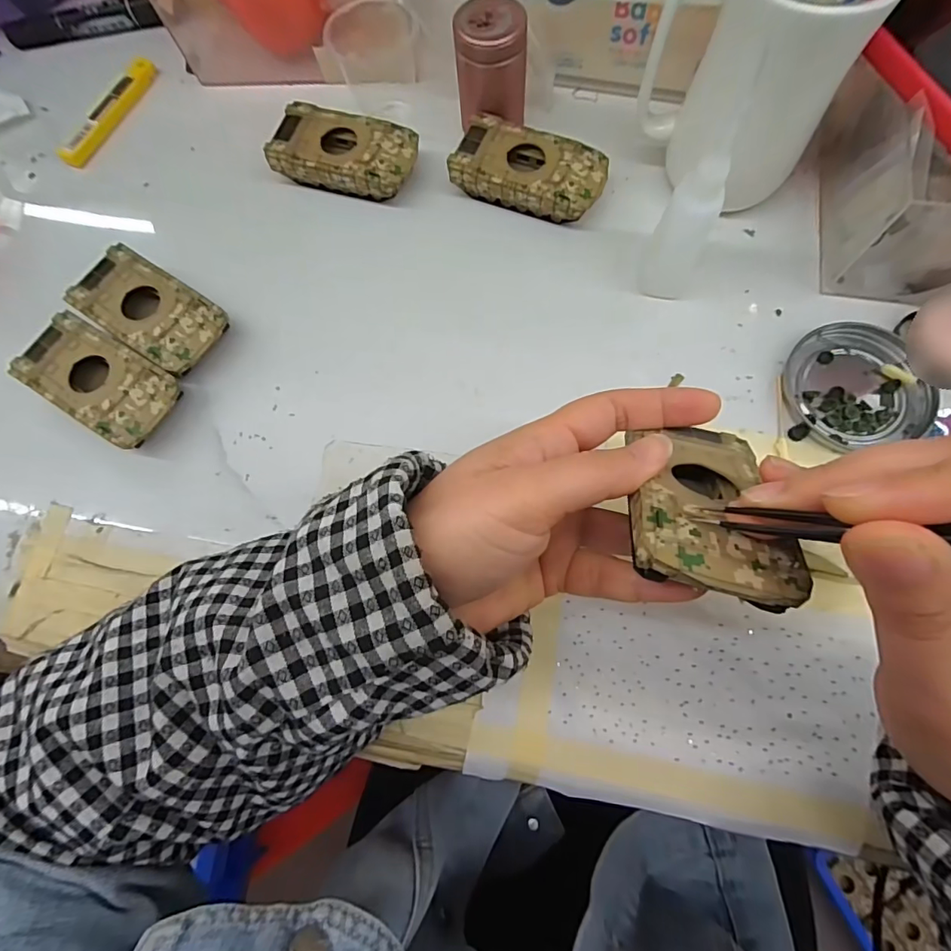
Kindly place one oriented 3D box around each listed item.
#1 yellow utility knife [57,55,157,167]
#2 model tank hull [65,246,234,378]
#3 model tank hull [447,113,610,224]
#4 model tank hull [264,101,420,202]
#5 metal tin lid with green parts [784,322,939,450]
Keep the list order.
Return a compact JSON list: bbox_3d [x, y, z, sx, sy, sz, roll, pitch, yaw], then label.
[{"bbox_3d":[-0.274,-0.273,0.365,0.018,0.012,0.104,22,77,8],"label":"yellow utility knife"},{"bbox_3d":[-0.200,-0.100,0.303,0.093,0.021,0.049,32,78,10],"label":"model tank hull"},{"bbox_3d":[0.035,-0.197,0.322,0.095,0.028,0.050,19,76,7],"label":"model tank hull"},{"bbox_3d":[-0.087,-0.216,0.333,0.093,0.026,0.052,16,76,6],"label":"model tank hull"},{"bbox_3d":[0.218,-0.053,0.279,0.076,0.007,0.071,-10,75,-1],"label":"metal tin lid with green parts"}]

